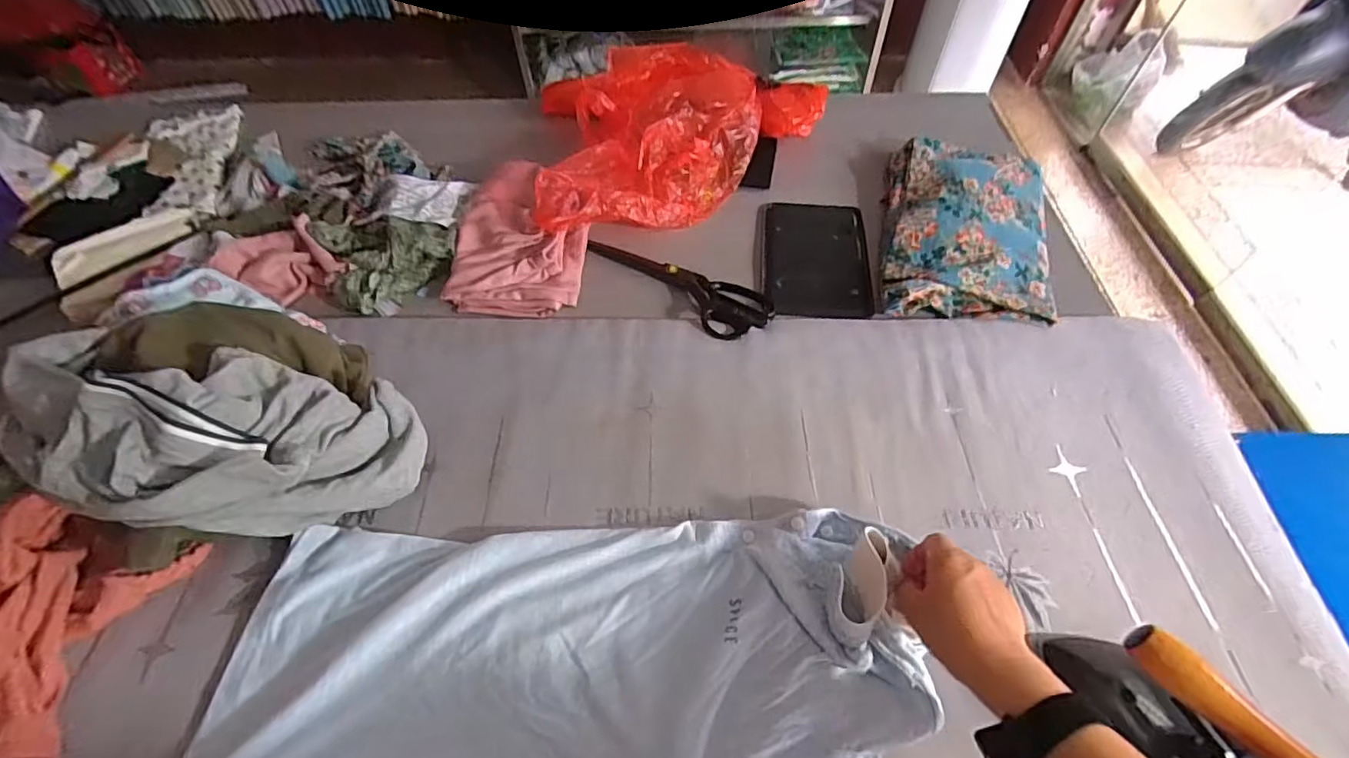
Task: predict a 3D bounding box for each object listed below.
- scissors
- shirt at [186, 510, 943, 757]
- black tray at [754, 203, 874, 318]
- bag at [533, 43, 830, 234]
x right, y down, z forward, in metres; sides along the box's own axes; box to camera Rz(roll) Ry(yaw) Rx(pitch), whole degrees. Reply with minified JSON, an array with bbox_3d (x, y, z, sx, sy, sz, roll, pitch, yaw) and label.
[{"bbox_3d":[0.007,-0.137,0.769,0.272,0.011,0.099,36,61,23],"label":"scissors"},{"bbox_3d":[-0.094,0.253,0.476,0.568,0.029,0.316,5,57,7],"label":"shirt"},{"bbox_3d":[0.193,-0.171,0.808,0.155,0.010,0.230,5,54,3],"label":"black tray"},{"bbox_3d":[0.003,-0.391,0.901,0.471,0.105,0.359,-15,55,-12],"label":"bag"}]

